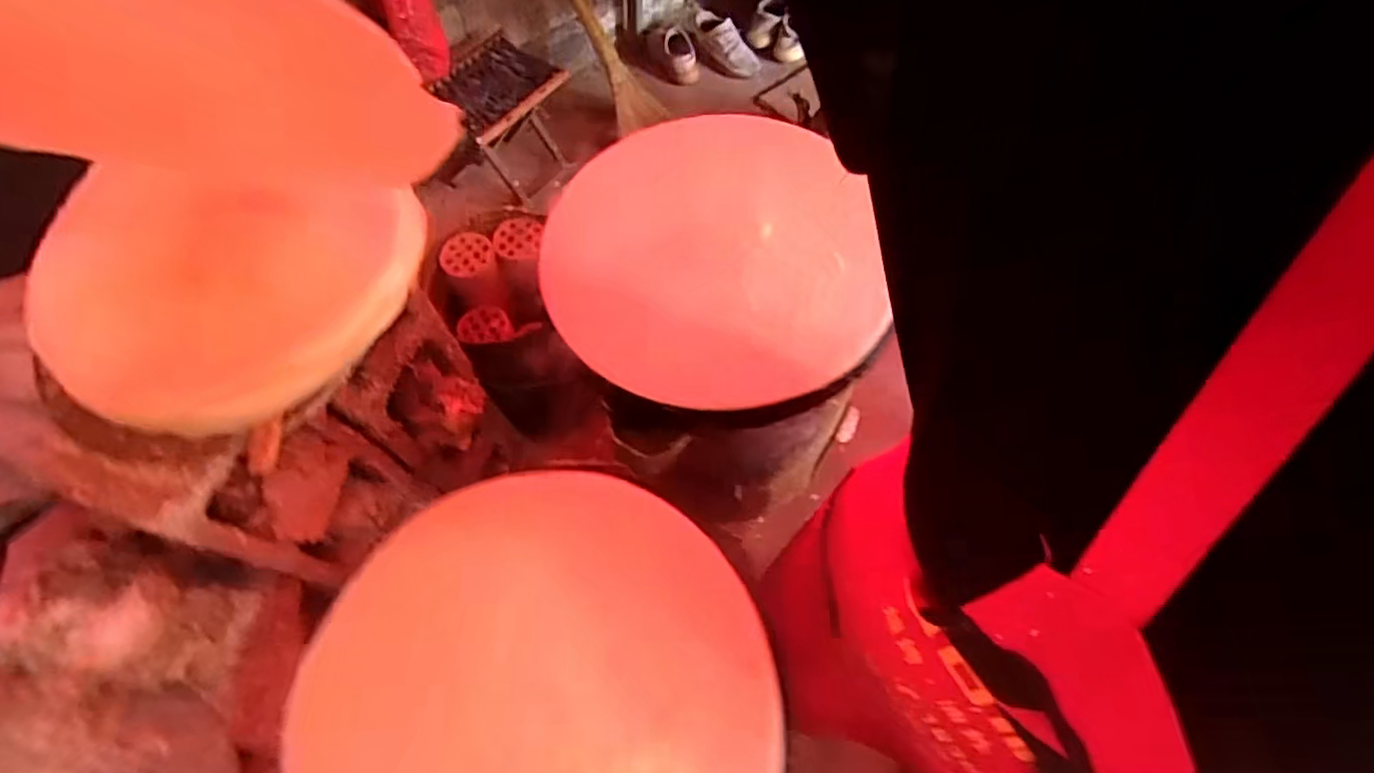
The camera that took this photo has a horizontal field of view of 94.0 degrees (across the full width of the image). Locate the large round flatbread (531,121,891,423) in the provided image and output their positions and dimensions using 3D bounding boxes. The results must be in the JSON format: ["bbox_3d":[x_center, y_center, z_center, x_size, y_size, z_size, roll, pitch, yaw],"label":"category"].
[{"bbox_3d":[0.022,-0.141,0.671,0.334,0.031,0.361,-1,65,-1],"label":"large round flatbread"}]

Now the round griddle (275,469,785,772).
[{"bbox_3d":[-0.120,0.250,0.484,0.362,0.046,0.354,-6,65,-3],"label":"round griddle"}]

